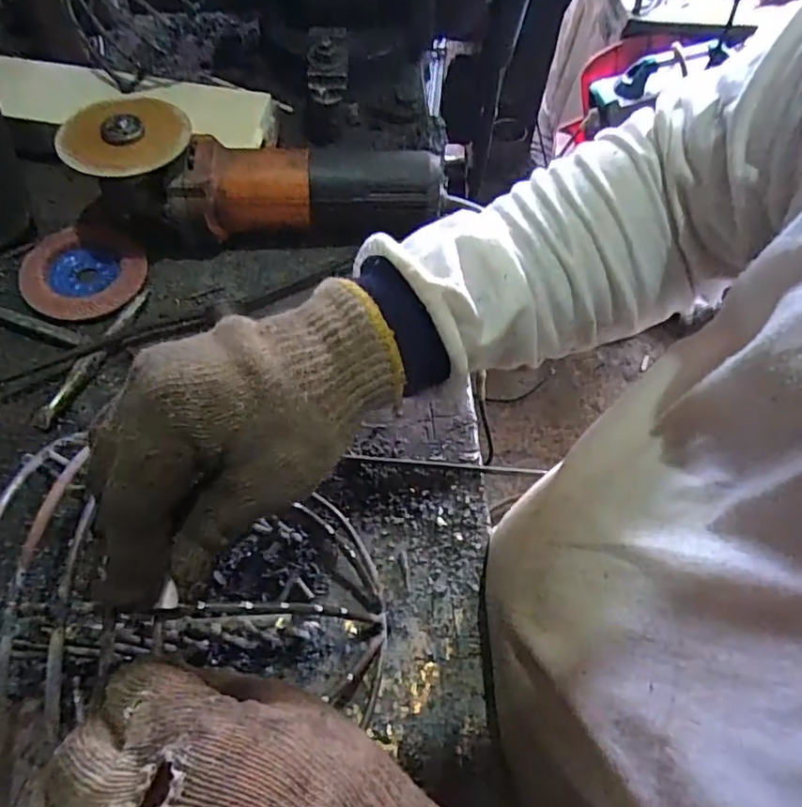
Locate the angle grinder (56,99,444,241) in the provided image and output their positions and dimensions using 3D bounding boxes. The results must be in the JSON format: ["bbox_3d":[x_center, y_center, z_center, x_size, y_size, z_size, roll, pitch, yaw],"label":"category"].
[{"bbox_3d":[-0.108,-0.189,0.466,0.277,0.072,0.082,-7,63,-7],"label":"angle grinder"}]

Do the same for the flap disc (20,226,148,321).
[{"bbox_3d":[-0.255,-0.105,0.472,0.084,0.020,0.088,1,62,-2],"label":"flap disc"}]

